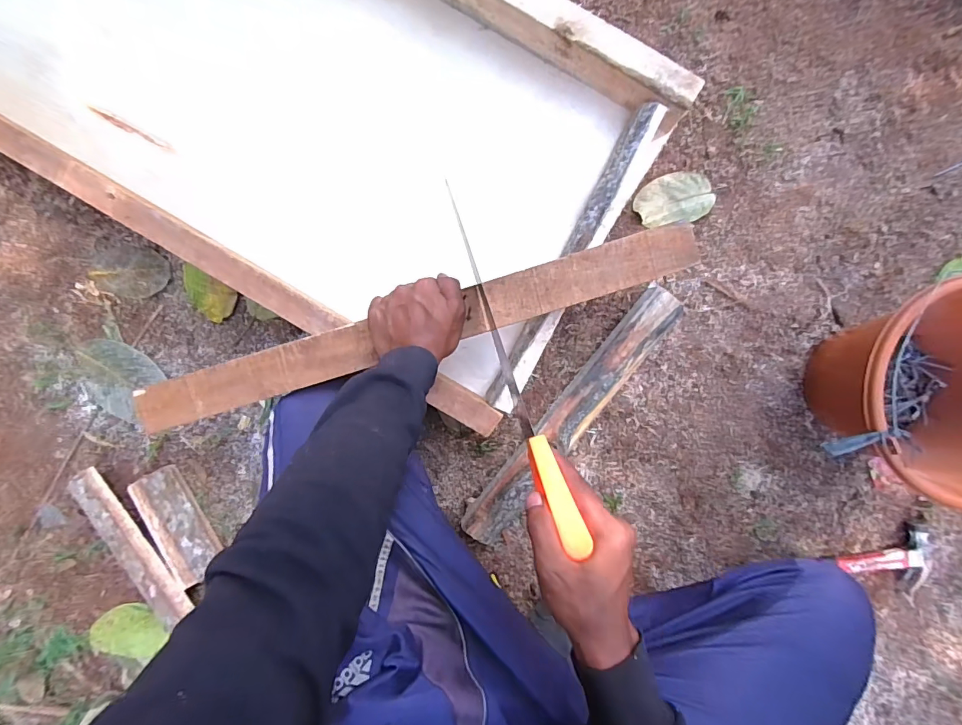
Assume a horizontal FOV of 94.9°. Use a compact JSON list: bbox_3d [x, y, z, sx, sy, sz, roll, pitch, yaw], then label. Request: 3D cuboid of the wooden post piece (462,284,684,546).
[{"bbox_3d":[0.125,0.081,0.621,0.066,0.041,0.431,39,92,0],"label":"wooden post piece"}]

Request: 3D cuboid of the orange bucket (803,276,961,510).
[{"bbox_3d":[0.546,0.031,0.550,0.247,0.175,0.244,22,92,1],"label":"orange bucket"}]

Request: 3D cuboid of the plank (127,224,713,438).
[{"bbox_3d":[-0.076,-0.039,0.512,0.663,0.012,0.054,-16,91,2],"label":"plank"}]

